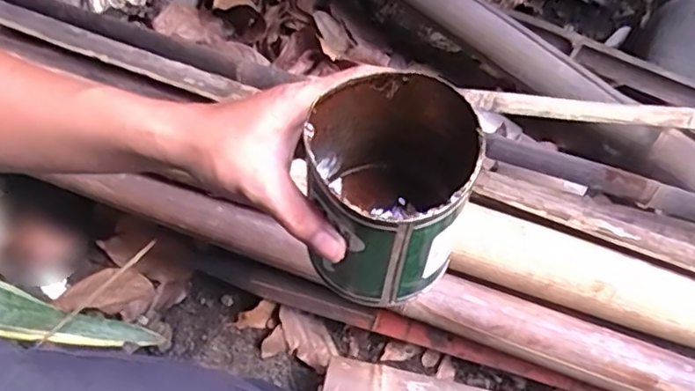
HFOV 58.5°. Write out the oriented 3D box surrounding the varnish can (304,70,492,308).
[{"bbox_3d":[0.022,-0.004,0.387,0.093,0.111,0.111,17,65,4],"label":"varnish can"}]

